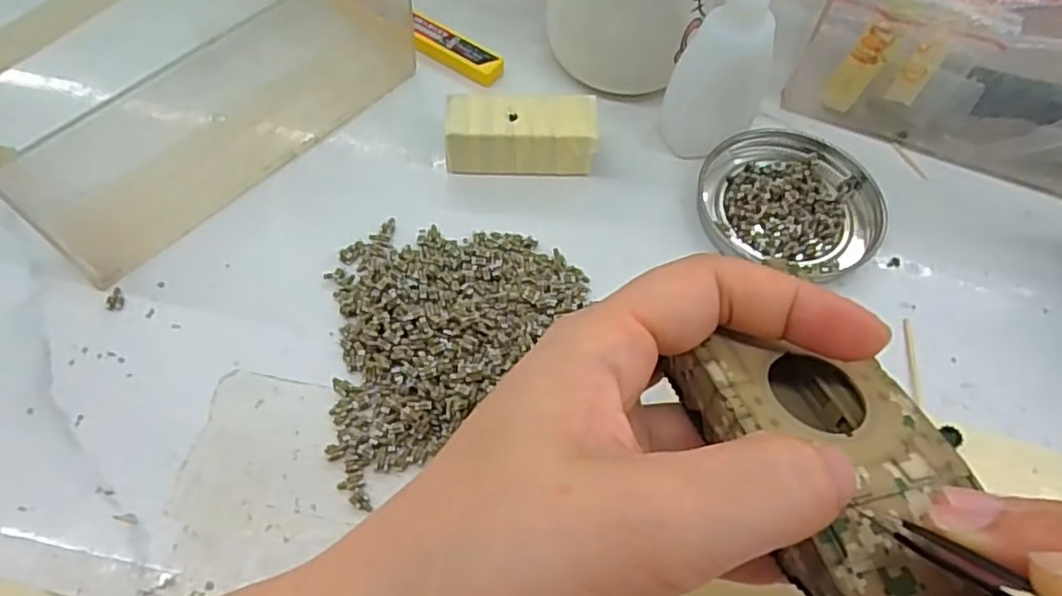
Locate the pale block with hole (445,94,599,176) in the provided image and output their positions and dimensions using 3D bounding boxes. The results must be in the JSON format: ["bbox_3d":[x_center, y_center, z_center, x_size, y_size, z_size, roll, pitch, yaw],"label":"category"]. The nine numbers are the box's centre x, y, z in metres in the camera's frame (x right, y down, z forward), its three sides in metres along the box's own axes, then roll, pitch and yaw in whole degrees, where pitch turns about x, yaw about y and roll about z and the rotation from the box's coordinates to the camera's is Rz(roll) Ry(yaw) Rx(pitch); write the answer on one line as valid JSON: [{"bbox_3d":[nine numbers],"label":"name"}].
[{"bbox_3d":[-0.004,-0.072,0.301,0.064,0.027,0.030,0,61,-2],"label":"pale block with hole"}]

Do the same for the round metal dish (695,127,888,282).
[{"bbox_3d":[0.116,-0.047,0.301,0.080,0.009,0.074,1,61,-1],"label":"round metal dish"}]

